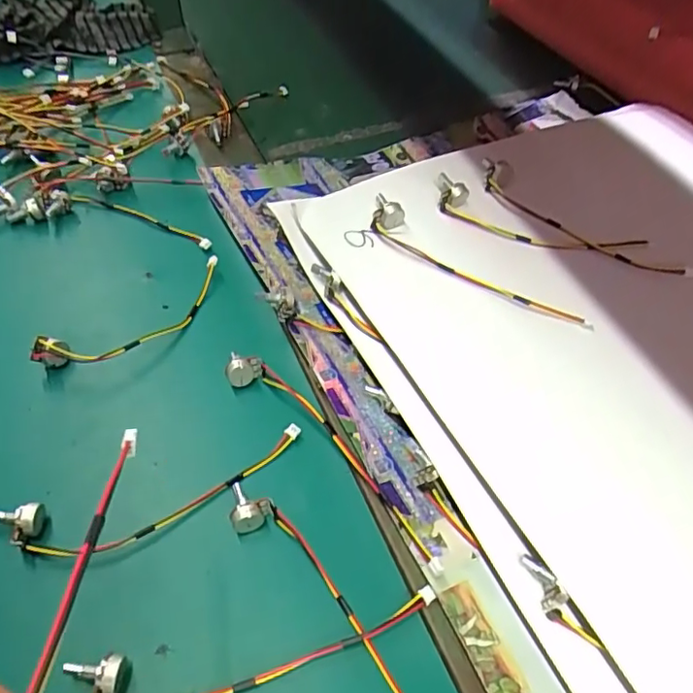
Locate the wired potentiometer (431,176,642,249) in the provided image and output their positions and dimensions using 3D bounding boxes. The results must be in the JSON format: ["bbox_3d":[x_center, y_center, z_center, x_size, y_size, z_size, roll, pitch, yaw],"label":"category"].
[{"bbox_3d":[0.131,-0.086,0.387,0.146,0.022,0.028,15,54,9],"label":"wired potentiometer"}]

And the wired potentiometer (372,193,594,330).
[{"bbox_3d":[0.079,-0.050,0.363,0.159,0.024,0.025,32,58,20],"label":"wired potentiometer"}]

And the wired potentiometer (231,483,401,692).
[{"bbox_3d":[0.000,0.128,0.266,0.022,0.018,0.178,-37,63,-26],"label":"wired potentiometer"}]

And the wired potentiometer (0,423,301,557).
[{"bbox_3d":[-0.097,0.080,0.299,0.158,0.020,0.036,-16,55,-14],"label":"wired potentiometer"}]

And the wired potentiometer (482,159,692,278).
[{"bbox_3d":[0.158,-0.087,0.390,0.158,0.018,0.023,35,59,22],"label":"wired potentiometer"}]

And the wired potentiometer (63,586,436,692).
[{"bbox_3d":[-0.036,0.138,0.255,0.163,0.016,0.025,-9,54,-9],"label":"wired potentiometer"}]

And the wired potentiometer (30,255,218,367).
[{"bbox_3d":[-0.130,-0.017,0.367,0.132,0.020,0.038,-36,62,-25],"label":"wired potentiometer"}]

